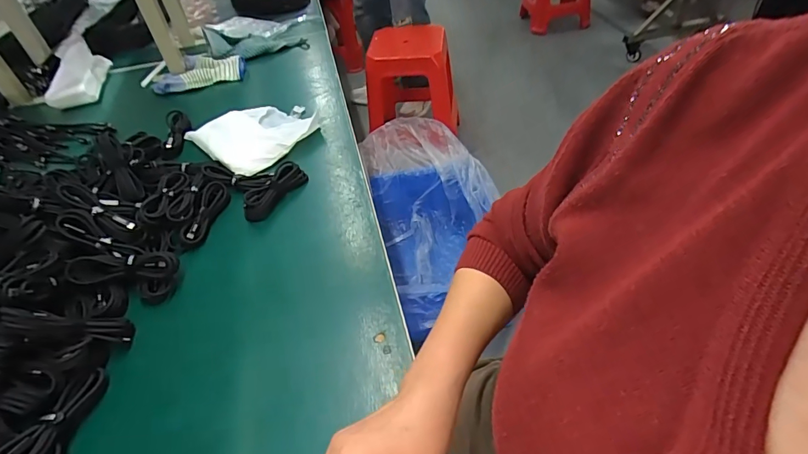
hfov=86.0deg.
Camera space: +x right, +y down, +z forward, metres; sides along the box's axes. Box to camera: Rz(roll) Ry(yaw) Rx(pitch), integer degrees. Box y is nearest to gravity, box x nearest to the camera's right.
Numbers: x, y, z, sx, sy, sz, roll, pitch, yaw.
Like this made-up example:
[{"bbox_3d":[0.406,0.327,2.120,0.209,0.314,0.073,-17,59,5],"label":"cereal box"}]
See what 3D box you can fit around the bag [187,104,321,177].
[{"bbox_3d":[-0.249,-0.168,0.749,0.181,0.026,0.190,33,57,33],"label":"bag"}]

